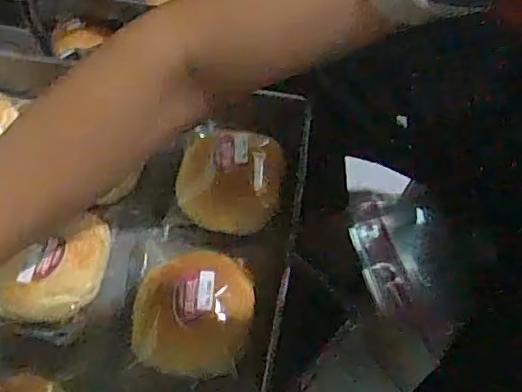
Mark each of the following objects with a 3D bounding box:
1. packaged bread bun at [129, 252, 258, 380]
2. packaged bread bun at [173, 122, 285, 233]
[{"bbox_3d":[-0.053,0.089,0.441,0.090,0.038,0.096,6,64,4],"label":"packaged bread bun"},{"bbox_3d":[-0.025,-0.015,0.477,0.087,0.034,0.081,4,64,3],"label":"packaged bread bun"}]

